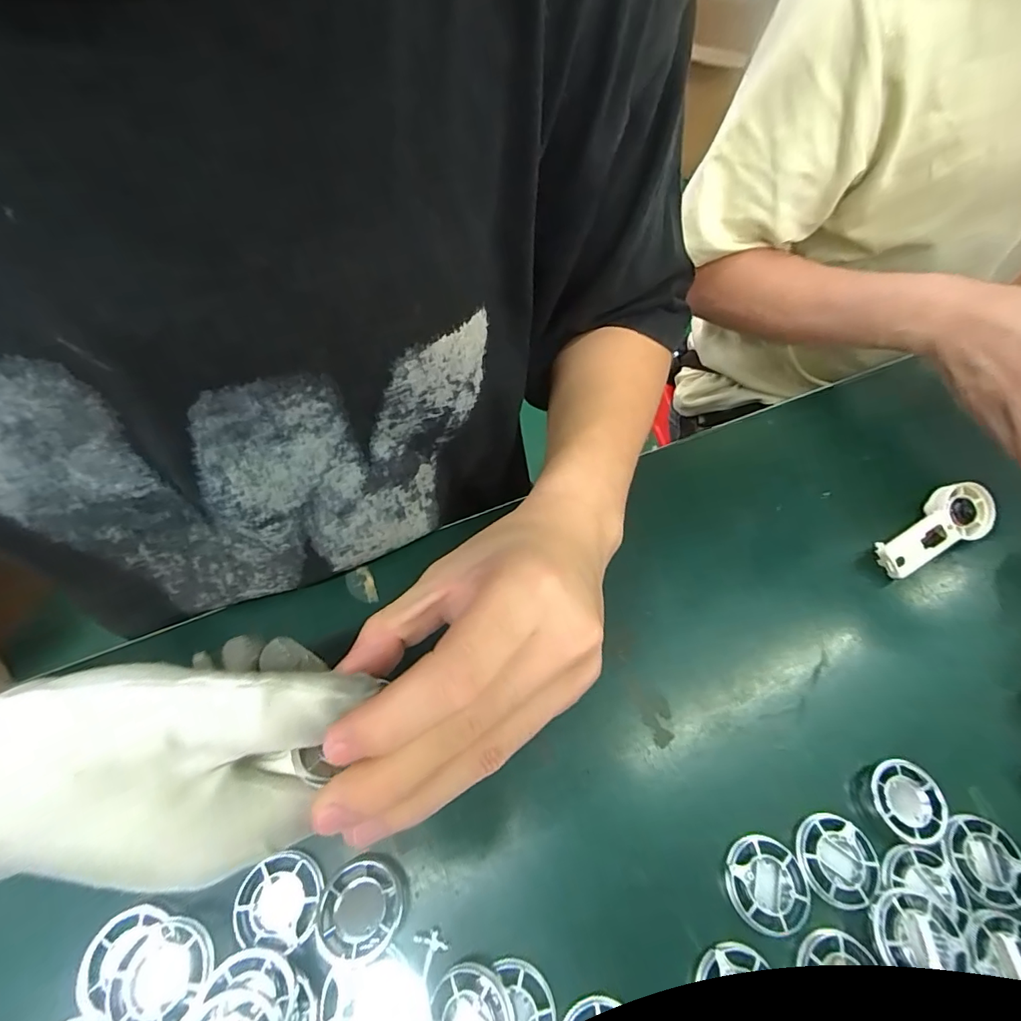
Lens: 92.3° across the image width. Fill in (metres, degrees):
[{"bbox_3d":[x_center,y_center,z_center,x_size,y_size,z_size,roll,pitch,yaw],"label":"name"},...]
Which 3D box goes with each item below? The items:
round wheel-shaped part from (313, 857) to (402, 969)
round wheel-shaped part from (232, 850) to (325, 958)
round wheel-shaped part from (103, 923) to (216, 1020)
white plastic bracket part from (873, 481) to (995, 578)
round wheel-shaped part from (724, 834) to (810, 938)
[{"bbox_3d":[-0.070,0.184,0.226,0.038,0.007,0.037,2,60,-3],"label":"round wheel-shaped part"},{"bbox_3d":[-0.107,0.182,0.226,0.040,0.008,0.036,-22,64,-16],"label":"round wheel-shaped part"},{"bbox_3d":[-0.148,0.196,0.204,0.041,0.004,0.035,-38,69,-22],"label":"round wheel-shaped part"},{"bbox_3d":[0.297,0.013,0.341,0.093,0.026,0.038,-27,65,-18],"label":"white plastic bracket part"},{"bbox_3d":[0.126,0.184,0.241,0.038,0.005,0.039,2,60,-3],"label":"round wheel-shaped part"}]

